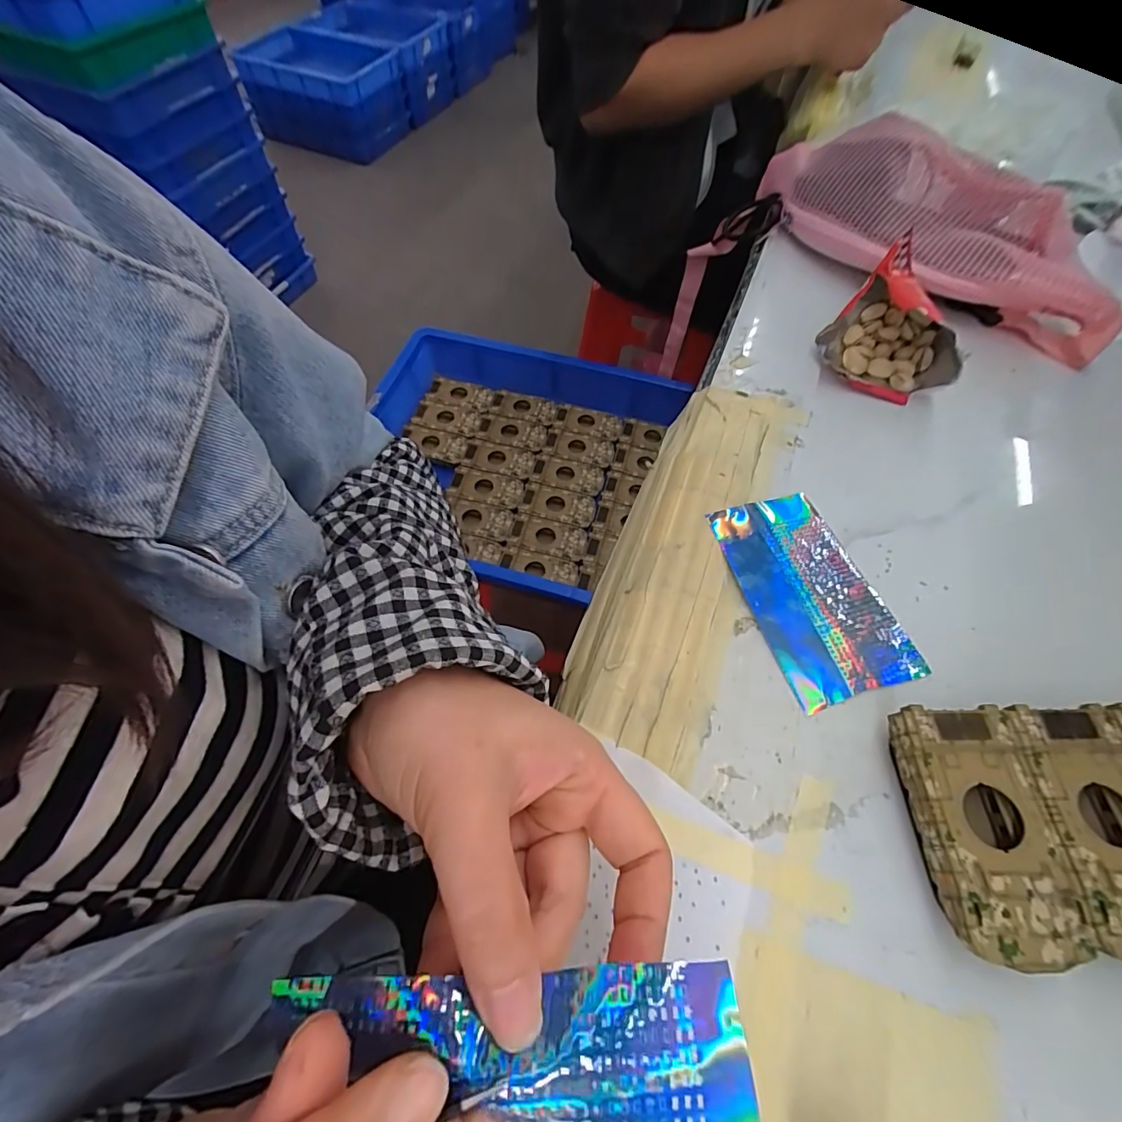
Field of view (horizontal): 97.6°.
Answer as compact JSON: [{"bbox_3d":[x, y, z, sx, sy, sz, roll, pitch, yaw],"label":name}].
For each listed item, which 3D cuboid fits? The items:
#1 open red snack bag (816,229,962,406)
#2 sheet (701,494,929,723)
[{"bbox_3d":[0.255,-0.171,0.363,0.093,0.051,0.100,39,67,18],"label":"open red snack bag"},{"bbox_3d":[0.142,0.017,0.285,0.073,0.006,0.122,-16,68,-10],"label":"sheet"}]

